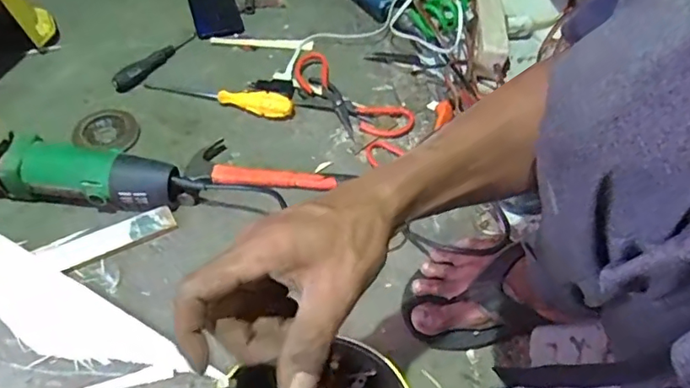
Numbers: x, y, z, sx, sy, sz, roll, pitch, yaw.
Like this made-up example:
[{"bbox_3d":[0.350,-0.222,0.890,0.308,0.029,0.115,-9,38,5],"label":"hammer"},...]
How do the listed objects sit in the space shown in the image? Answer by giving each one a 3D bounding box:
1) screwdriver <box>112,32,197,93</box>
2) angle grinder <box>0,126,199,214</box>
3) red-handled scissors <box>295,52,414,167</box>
[{"bbox_3d":[-0.279,-0.205,0.818,0.025,0.022,0.162,29,57,17],"label":"screwdriver"},{"bbox_3d":[-0.322,-0.035,0.652,0.279,0.087,0.076,4,53,0],"label":"angle grinder"},{"bbox_3d":[-0.002,-0.134,0.790,0.209,0.010,0.102,36,59,21],"label":"red-handled scissors"}]

